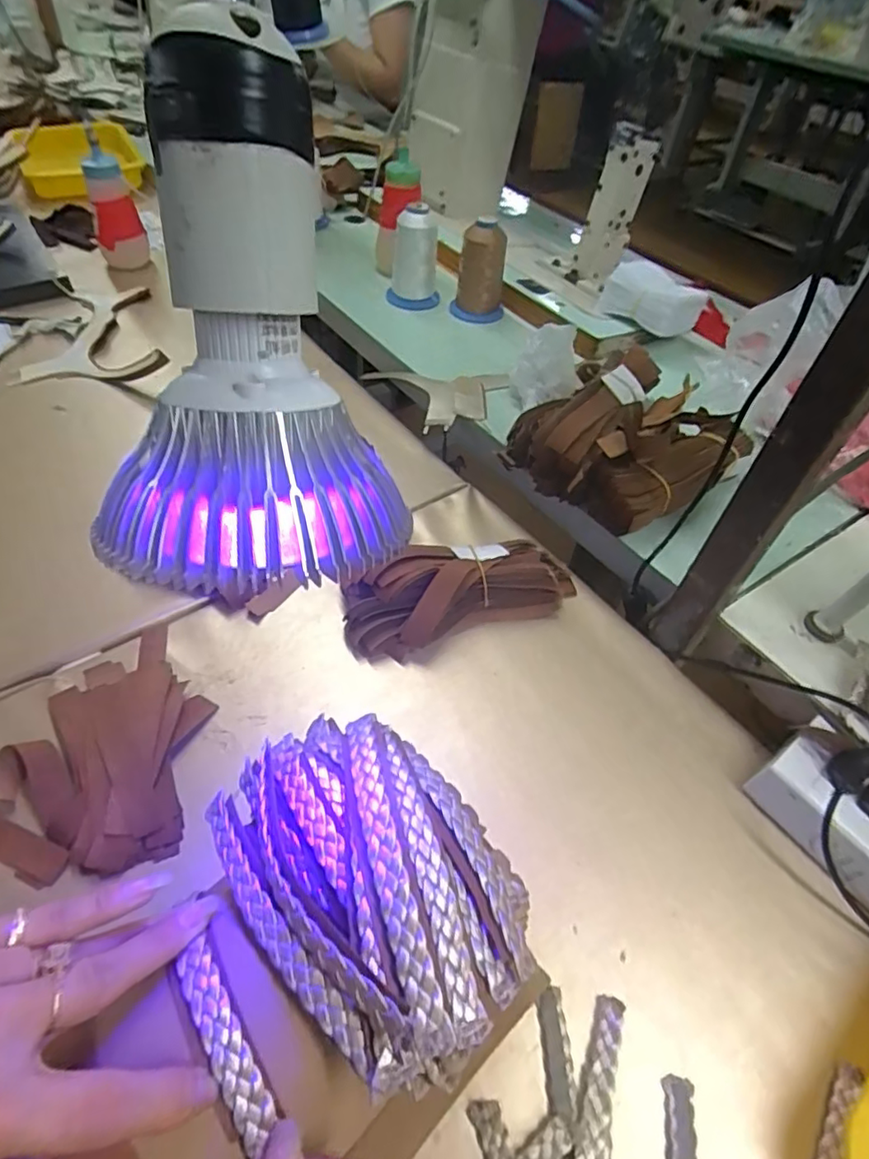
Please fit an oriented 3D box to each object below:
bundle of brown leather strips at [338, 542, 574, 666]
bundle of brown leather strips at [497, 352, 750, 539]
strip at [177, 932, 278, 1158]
[{"bbox_3d":[0.018,-0.002,0.481,0.191,0.047,0.092,-16,53,-17],"label":"bundle of brown leather strips"},{"bbox_3d":[0.178,-0.132,0.548,0.181,0.070,0.168,-35,60,-29],"label":"bundle of brown leather strips"},{"bbox_3d":[-0.076,0.168,0.217,0.014,0.016,0.069,-25,66,-23],"label":"strip"}]

